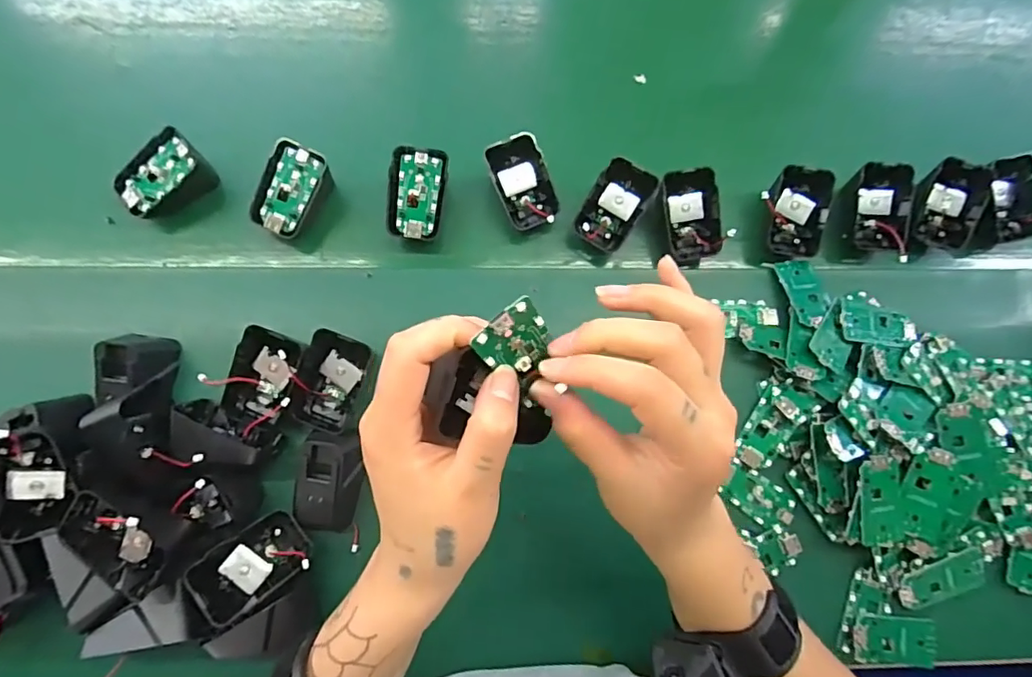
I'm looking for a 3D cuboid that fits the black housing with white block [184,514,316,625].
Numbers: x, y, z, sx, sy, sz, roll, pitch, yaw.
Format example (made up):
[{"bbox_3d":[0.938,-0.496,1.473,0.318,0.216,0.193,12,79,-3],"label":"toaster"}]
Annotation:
[{"bbox_3d":[-0.175,0.152,0.353,0.069,0.026,0.047,-36,77,-25],"label":"black housing with white block"}]

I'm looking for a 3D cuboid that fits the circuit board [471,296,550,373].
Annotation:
[{"bbox_3d":[0.000,0.001,0.233,0.031,0.034,0.005,-41,44,-4],"label":"circuit board"}]

